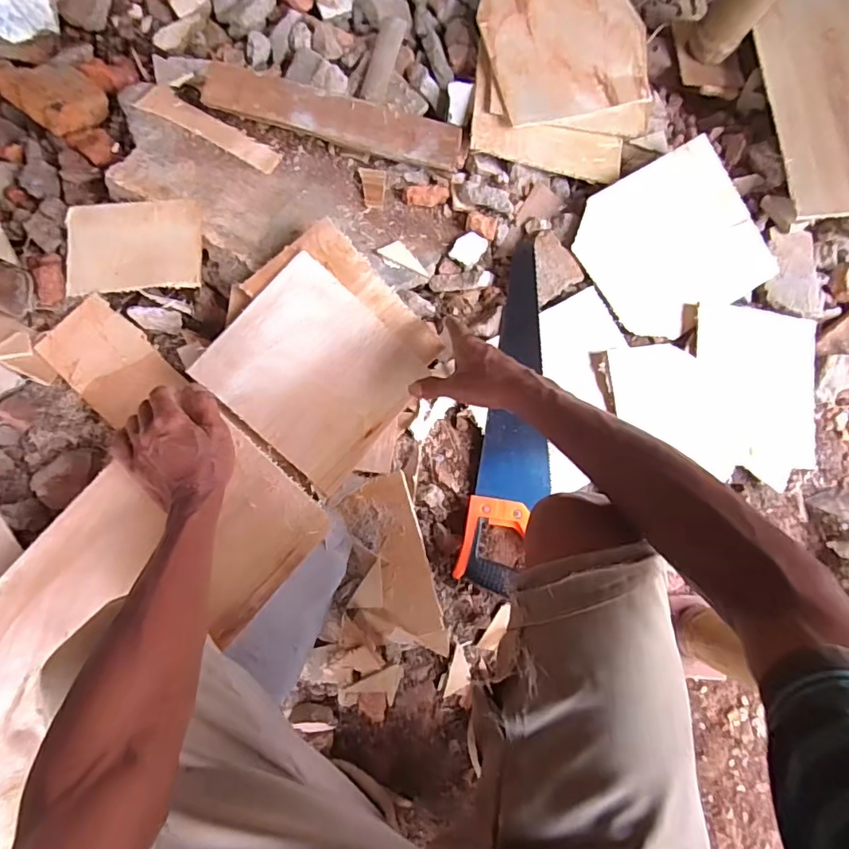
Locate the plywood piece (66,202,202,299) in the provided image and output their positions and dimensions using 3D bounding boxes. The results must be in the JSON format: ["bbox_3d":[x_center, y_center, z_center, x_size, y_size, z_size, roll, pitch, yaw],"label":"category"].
[{"bbox_3d":[-0.358,-0.218,0.643,0.177,0.009,0.108,-2,89,5],"label":"plywood piece"}]

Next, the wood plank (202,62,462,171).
[{"bbox_3d":[-0.118,-0.403,0.682,0.336,0.015,0.060,14,93,-1],"label":"wood plank"}]

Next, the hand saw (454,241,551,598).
[{"bbox_3d":[0.122,-0.015,0.652,0.090,0.029,0.437,12,83,-3],"label":"hand saw"}]

